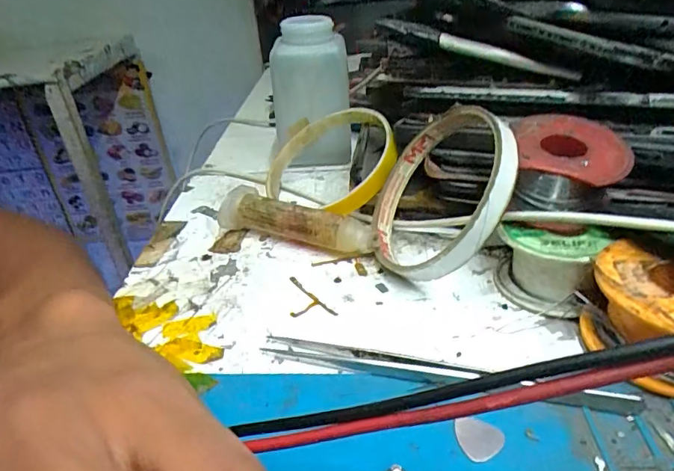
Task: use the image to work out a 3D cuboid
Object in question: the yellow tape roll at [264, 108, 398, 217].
[{"bbox_3d":[-0.001,-0.045,0.299,0.087,0.022,0.077,18,66,42],"label":"yellow tape roll"}]

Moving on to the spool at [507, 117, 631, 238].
[{"bbox_3d":[0.097,-0.027,0.210,0.043,0.034,0.047,-4,32,3],"label":"spool"}]

